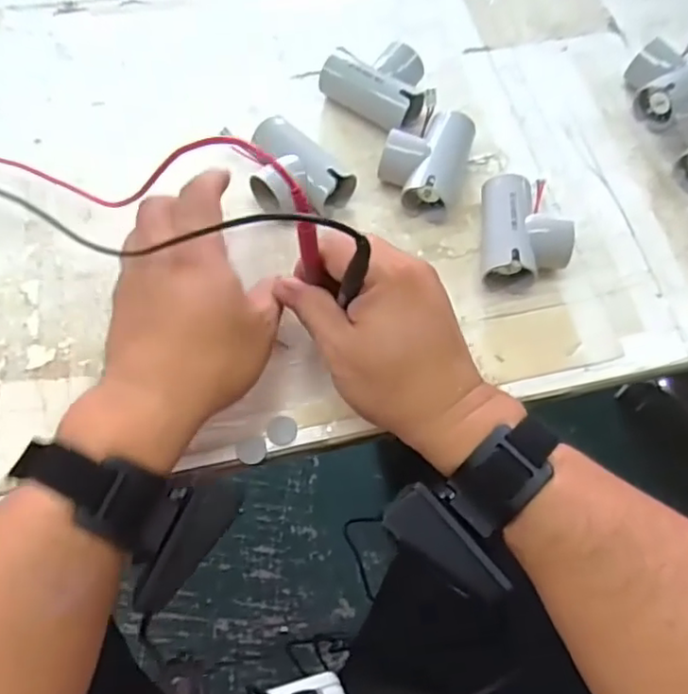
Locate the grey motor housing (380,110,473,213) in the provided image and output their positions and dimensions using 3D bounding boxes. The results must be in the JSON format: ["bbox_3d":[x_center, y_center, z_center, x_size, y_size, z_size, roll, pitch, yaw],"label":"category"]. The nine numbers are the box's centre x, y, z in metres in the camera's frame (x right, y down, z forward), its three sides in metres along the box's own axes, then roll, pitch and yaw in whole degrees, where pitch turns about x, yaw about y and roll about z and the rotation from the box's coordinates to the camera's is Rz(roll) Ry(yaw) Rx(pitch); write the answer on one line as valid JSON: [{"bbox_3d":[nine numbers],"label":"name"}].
[{"bbox_3d":[0.057,-0.133,0.442,0.053,0.032,0.070,20,67,6],"label":"grey motor housing"}]

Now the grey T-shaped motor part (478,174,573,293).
[{"bbox_3d":[0.119,-0.077,0.418,0.056,0.033,0.074,7,66,0],"label":"grey T-shaped motor part"}]

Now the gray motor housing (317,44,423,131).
[{"bbox_3d":[0.022,-0.194,0.466,0.075,0.034,0.059,27,67,9],"label":"gray motor housing"}]

